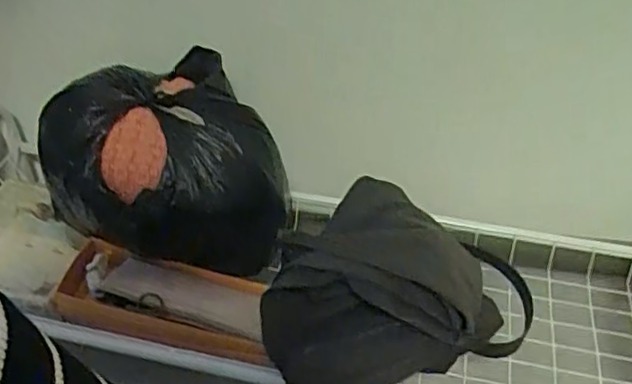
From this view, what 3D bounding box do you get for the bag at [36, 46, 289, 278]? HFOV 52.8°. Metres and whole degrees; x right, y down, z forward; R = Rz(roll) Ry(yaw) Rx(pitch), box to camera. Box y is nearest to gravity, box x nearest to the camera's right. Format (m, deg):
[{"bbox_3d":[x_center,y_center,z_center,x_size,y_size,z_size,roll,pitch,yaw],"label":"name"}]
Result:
[{"bbox_3d":[-0.165,-0.039,0.751,0.258,0.151,0.236,31,49,30],"label":"bag"}]

